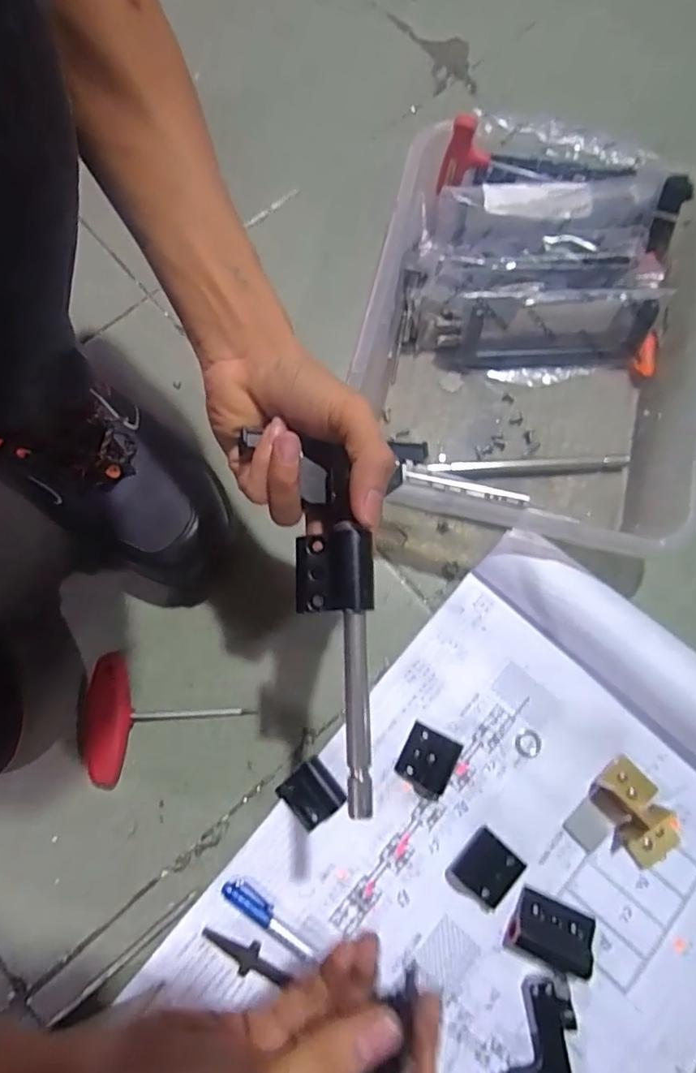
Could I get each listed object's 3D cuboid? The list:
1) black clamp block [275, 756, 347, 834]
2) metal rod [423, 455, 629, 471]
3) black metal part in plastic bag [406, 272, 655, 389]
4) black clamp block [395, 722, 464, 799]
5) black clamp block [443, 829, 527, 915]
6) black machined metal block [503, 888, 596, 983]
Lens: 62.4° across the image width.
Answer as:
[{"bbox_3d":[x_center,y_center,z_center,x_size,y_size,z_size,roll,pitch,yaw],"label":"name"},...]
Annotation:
[{"bbox_3d":[-0.027,0.193,0.430,0.039,0.014,0.040,-39,78,-9],"label":"black clamp block"},{"bbox_3d":[0.152,-0.062,0.487,0.166,0.007,0.013,-2,75,0],"label":"metal rod"},{"bbox_3d":[0.150,-0.180,0.494,0.204,0.066,0.060,9,76,3],"label":"black metal part in plastic bag"},{"bbox_3d":[0.059,0.169,0.431,0.038,0.015,0.046,26,77,7],"label":"black clamp block"},{"bbox_3d":[0.098,0.240,0.412,0.043,0.016,0.046,41,80,10],"label":"black clamp block"},{"bbox_3d":[0.142,0.277,0.398,0.055,0.013,0.040,21,77,6],"label":"black machined metal block"}]

